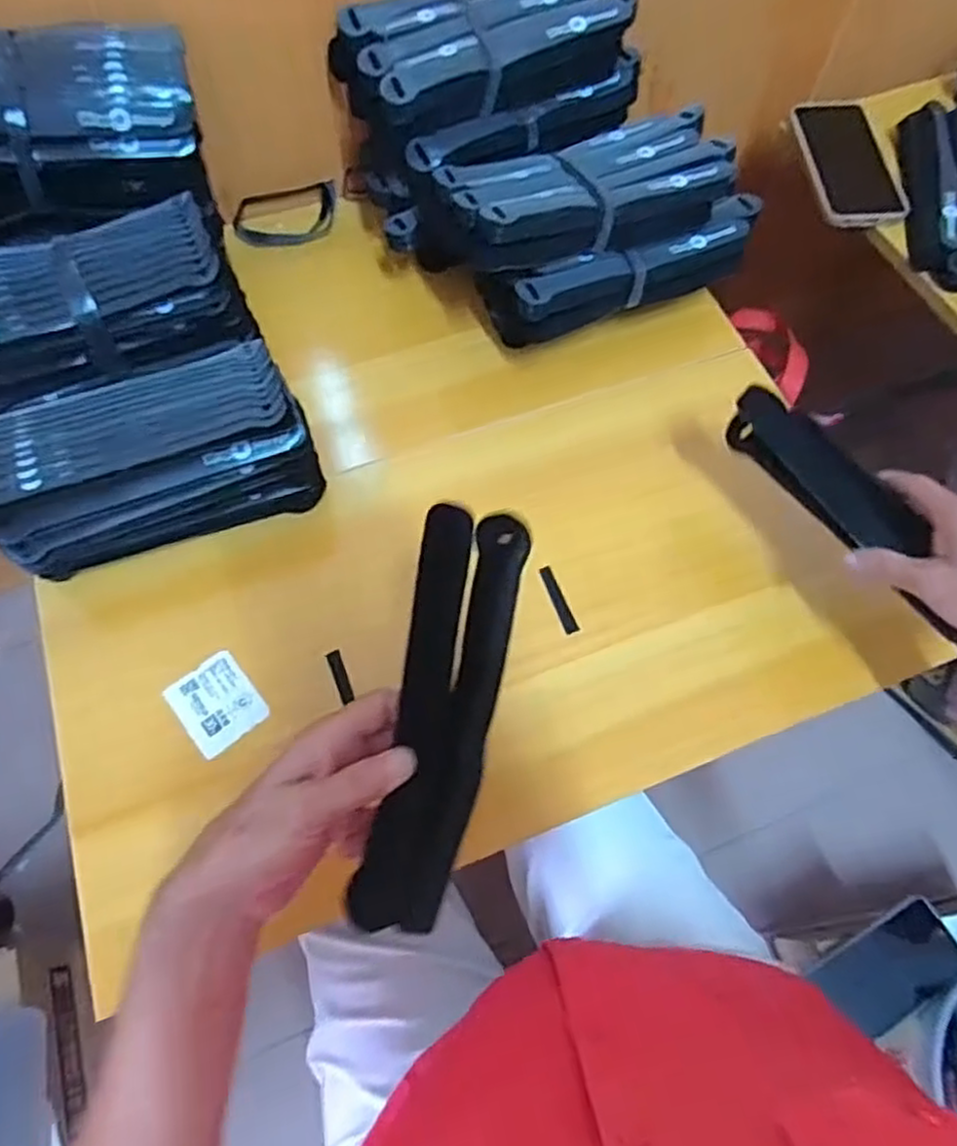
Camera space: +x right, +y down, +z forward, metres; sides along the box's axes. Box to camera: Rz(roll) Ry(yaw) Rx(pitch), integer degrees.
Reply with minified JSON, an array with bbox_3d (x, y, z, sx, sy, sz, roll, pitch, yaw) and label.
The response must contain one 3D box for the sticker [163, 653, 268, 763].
[{"bbox_3d":[-0.175,0.086,0.466,0.050,0.007,0.057,-37,72,-16],"label":"sticker"}]

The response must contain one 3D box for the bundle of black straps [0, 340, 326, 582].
[{"bbox_3d":[-0.220,-0.075,0.474,0.201,0.092,0.083,-21,69,-10],"label":"bundle of black straps"}]

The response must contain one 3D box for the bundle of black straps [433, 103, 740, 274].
[{"bbox_3d":[0.082,-0.294,0.537,0.223,0.052,0.115,-21,69,-10],"label":"bundle of black straps"}]

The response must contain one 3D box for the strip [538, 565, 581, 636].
[{"bbox_3d":[0.057,0.019,0.499,0.010,0.005,0.053,-21,69,-10],"label":"strip"}]

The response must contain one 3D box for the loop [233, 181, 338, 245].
[{"bbox_3d":[-0.175,-0.329,0.642,0.097,0.009,0.061,-17,68,-9],"label":"loop"}]

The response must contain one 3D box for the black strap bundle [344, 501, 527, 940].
[{"bbox_3d":[-0.017,0.066,0.335,0.049,0.011,0.196,11,79,4],"label":"black strap bundle"}]

